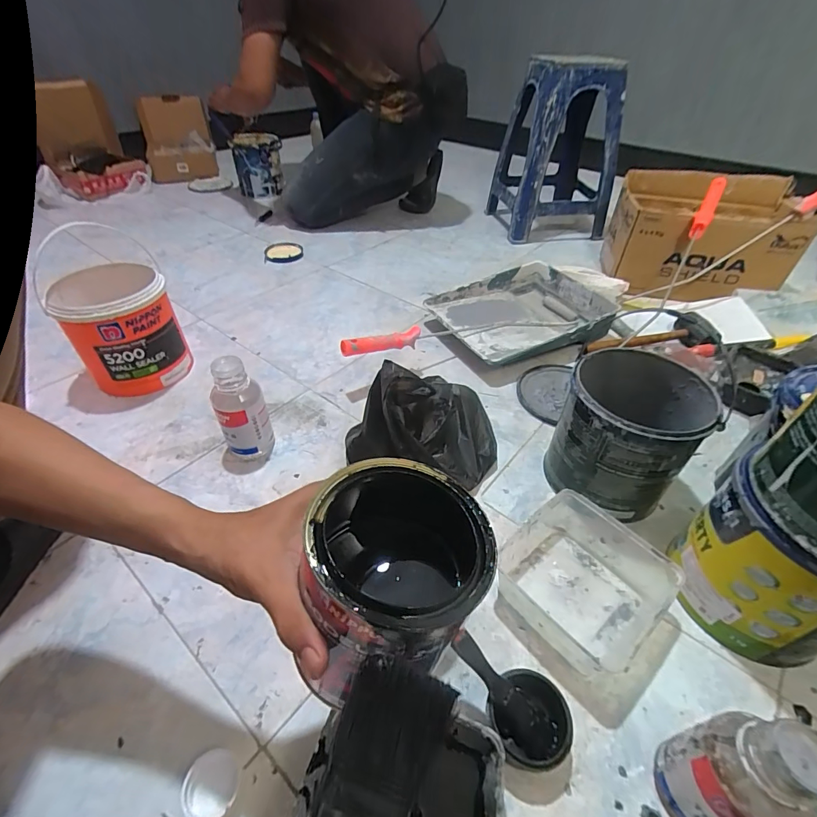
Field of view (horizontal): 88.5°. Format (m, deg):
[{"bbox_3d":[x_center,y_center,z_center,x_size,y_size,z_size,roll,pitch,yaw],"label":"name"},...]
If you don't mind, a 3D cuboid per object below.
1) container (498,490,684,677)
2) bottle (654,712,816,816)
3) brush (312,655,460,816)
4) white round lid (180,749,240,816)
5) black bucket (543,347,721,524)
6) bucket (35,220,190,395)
[{"bbox_3d":[0.217,0.211,0.518,0.176,0.072,0.169,34,52,31],"label":"container"},{"bbox_3d":[0.265,0.304,0.347,0.062,0.164,0.075,-7,43,-8],"label":"bottle"},{"bbox_3d":[-0.026,0.169,0.150,0.038,0.010,0.141,18,69,18],"label":"brush"},{"bbox_3d":[-0.181,0.351,0.389,0.049,0.021,0.050,0,43,0],"label":"white round lid"},{"bbox_3d":[0.307,0.043,0.611,0.165,0.189,0.165,0,43,0],"label":"black bucket"},{"bbox_3d":[-0.526,-0.140,0.793,0.165,0.193,0.162,0,43,0],"label":"bucket"}]

